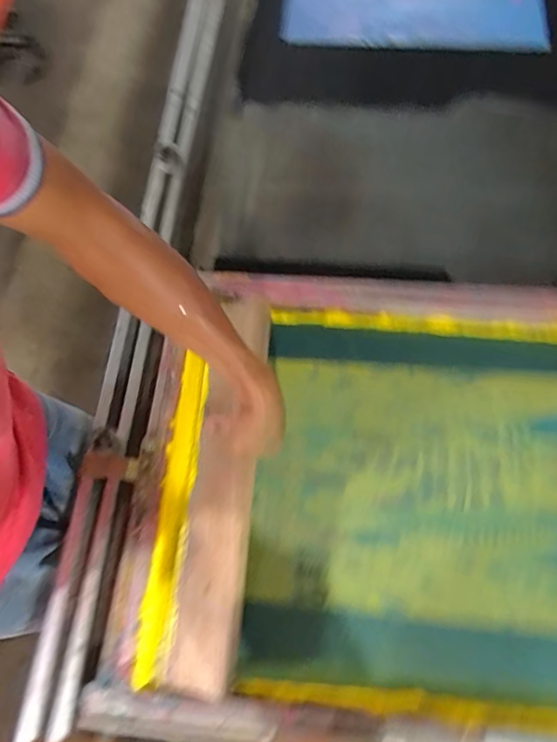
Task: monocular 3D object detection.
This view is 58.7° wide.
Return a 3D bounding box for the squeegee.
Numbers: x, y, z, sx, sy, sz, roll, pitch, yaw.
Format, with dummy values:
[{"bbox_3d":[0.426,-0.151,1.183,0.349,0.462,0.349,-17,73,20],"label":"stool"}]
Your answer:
[{"bbox_3d":[-0.068,0.126,0.590,0.081,0.044,0.449,5,74,3],"label":"squeegee"}]

